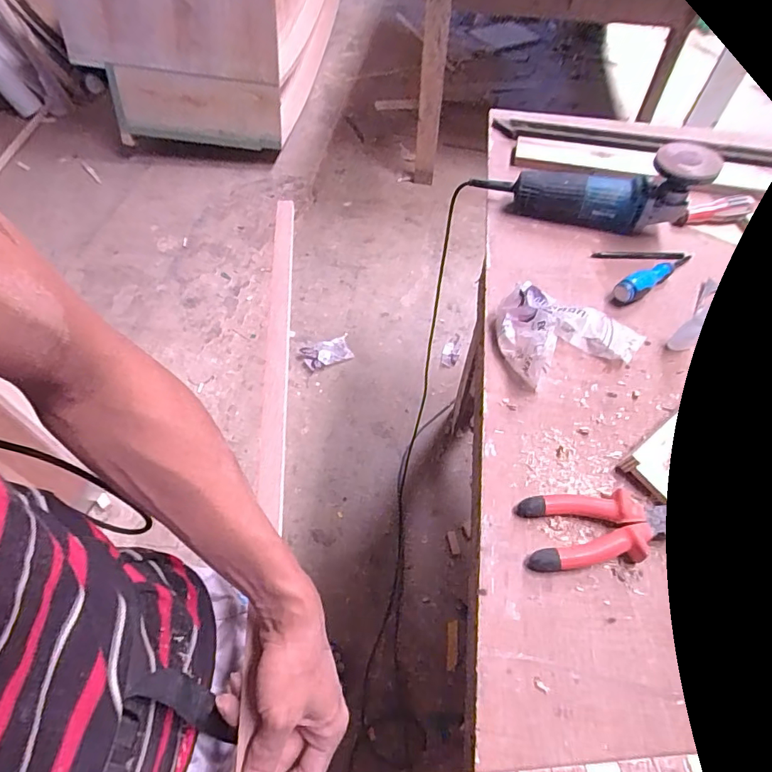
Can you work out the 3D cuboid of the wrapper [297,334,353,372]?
[{"bbox_3d":[-0.202,-0.115,1.675,0.165,0.021,0.098,-20,57,-14],"label":"wrapper"}]

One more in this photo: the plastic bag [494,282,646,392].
[{"bbox_3d":[0.213,-0.060,0.599,0.165,0.050,0.146,36,62,21],"label":"plastic bag"}]

